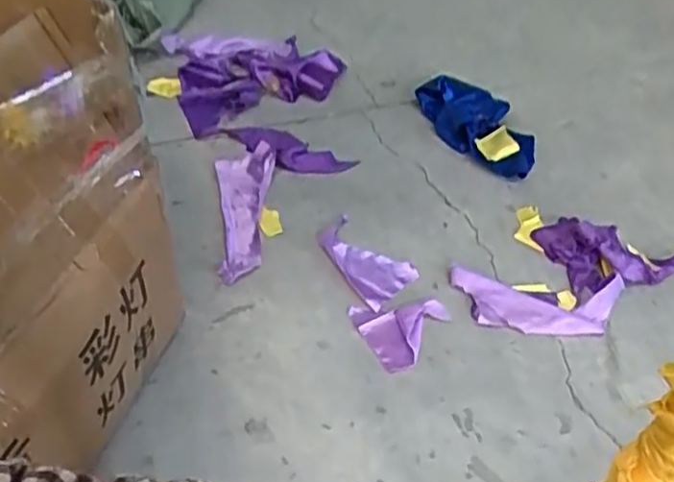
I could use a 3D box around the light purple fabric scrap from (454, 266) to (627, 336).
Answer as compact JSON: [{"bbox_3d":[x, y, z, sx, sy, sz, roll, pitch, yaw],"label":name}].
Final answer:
[{"bbox_3d":[0.344,0.107,1.187,0.295,0.029,0.118,5,49,1],"label":"light purple fabric scrap"}]

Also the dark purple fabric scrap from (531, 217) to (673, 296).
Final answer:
[{"bbox_3d":[0.516,0.015,1.254,0.275,0.057,0.169,-3,49,-6],"label":"dark purple fabric scrap"}]

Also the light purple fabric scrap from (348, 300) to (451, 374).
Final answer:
[{"bbox_3d":[0.105,0.148,1.117,0.155,0.023,0.120,-1,49,-5],"label":"light purple fabric scrap"}]

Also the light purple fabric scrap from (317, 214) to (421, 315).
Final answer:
[{"bbox_3d":[0.049,0.031,1.234,0.114,0.033,0.194,-29,56,-26],"label":"light purple fabric scrap"}]

